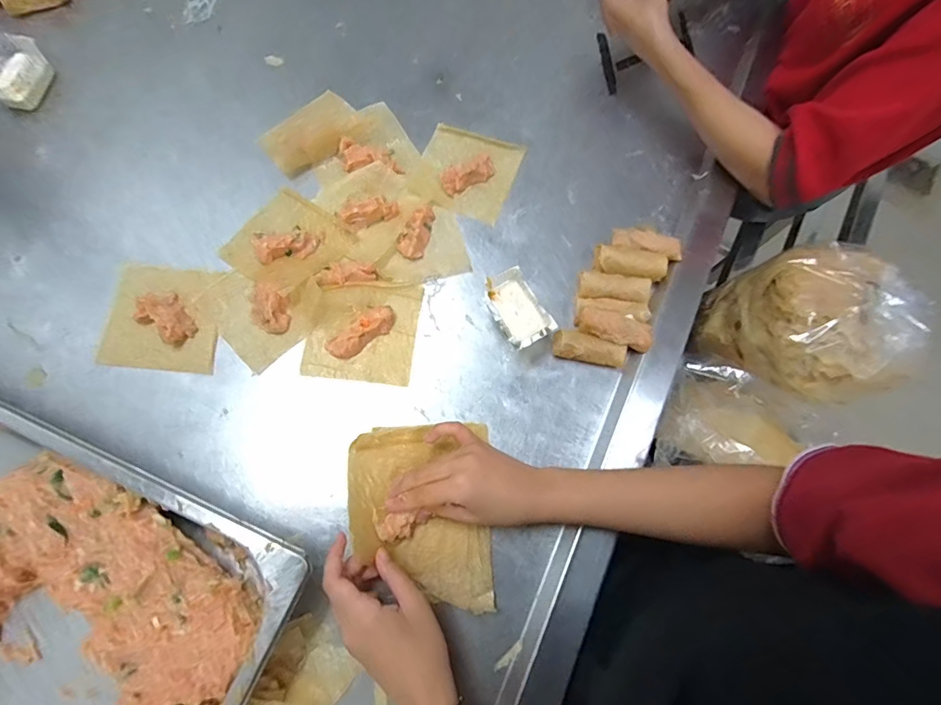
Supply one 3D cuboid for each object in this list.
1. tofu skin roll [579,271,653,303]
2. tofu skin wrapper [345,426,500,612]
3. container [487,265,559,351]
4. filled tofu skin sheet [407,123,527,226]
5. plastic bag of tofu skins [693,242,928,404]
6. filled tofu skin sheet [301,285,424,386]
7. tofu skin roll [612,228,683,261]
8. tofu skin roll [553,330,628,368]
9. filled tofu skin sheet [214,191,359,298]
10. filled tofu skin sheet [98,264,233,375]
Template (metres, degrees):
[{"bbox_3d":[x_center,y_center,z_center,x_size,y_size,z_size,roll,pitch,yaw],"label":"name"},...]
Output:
[{"bbox_3d":[0.159,-0.070,0.506,0.078,0.021,0.031,4,73,-1],"label":"tofu skin roll"},{"bbox_3d":[-0.047,0.149,0.424,0.132,0.029,0.165,0,73,-2],"label":"tofu skin wrapper"},{"bbox_3d":[0.049,-0.045,0.486,0.051,0.038,0.085,-28,76,-10],"label":"container"},{"bbox_3d":[-0.005,-0.223,0.552,0.114,0.016,0.114,21,74,4],"label":"filled tofu skin sheet"},{"bbox_3d":[0.382,-0.035,0.527,0.154,0.184,0.165,10,73,1],"label":"plastic bag of tofu skins"},{"bbox_3d":[-0.115,-0.026,0.486,0.111,0.013,0.109,6,73,0],"label":"filled tofu skin sheet"},{"bbox_3d":[0.202,-0.124,0.524,0.076,0.023,0.033,13,73,2],"label":"tofu skin roll"},{"bbox_3d":[0.127,-0.003,0.482,0.076,0.024,0.026,11,73,1],"label":"tofu skin roll"},{"bbox_3d":[-0.208,-0.126,0.511,0.110,0.015,0.111,38,76,9],"label":"filled tofu skin sheet"},{"bbox_3d":[-0.324,-0.039,0.482,0.116,0.021,0.116,3,73,-1],"label":"filled tofu skin sheet"}]

